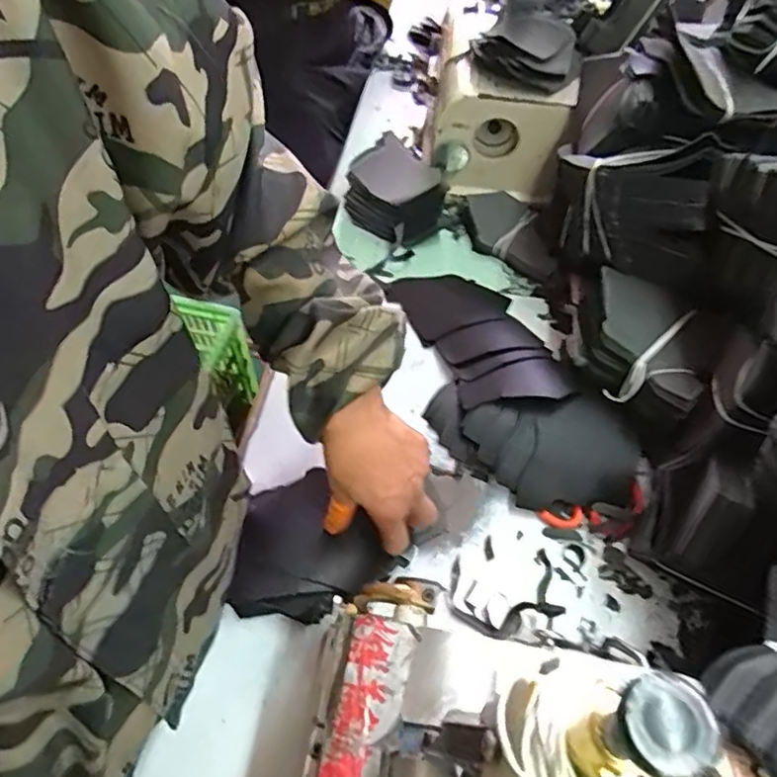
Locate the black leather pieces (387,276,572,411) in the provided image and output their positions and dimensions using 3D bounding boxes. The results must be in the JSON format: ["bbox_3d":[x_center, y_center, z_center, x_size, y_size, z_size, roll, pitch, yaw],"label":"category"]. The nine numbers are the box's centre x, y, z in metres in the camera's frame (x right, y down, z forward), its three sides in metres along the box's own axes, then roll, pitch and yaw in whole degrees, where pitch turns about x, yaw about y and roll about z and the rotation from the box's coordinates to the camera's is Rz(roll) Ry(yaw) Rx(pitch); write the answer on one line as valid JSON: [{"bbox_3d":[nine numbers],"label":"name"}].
[{"bbox_3d":[0.101,-0.061,0.663,0.117,0.043,0.233,-17,54,-12],"label":"black leather pieces"}]

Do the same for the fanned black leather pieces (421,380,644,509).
[{"bbox_3d":[0.136,0.052,0.583,0.201,0.059,0.103,12,54,10],"label":"fanned black leather pieces"}]

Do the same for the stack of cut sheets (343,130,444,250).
[{"bbox_3d":[0.016,-0.249,0.777,0.128,0.072,0.110,33,60,23],"label":"stack of cut sheets"}]

